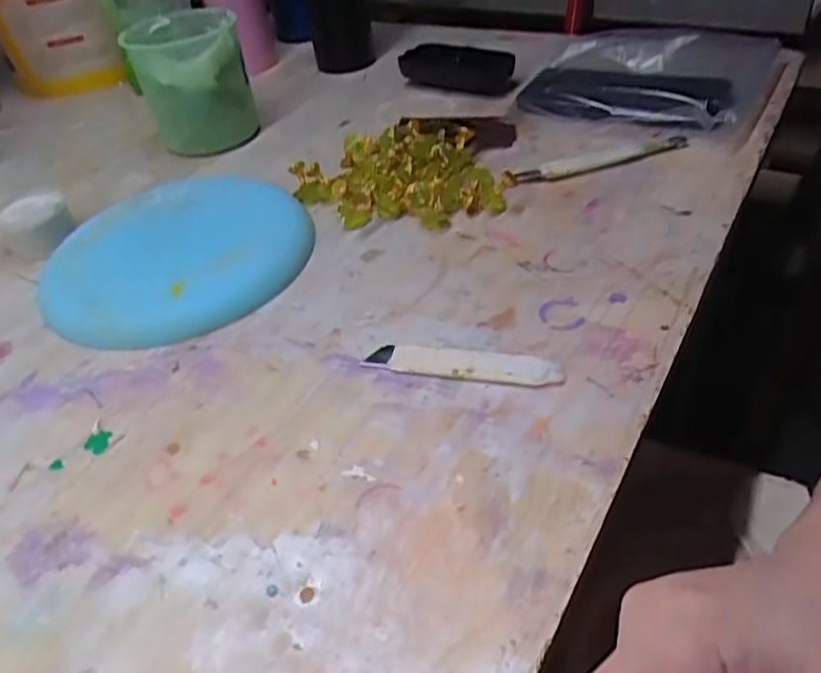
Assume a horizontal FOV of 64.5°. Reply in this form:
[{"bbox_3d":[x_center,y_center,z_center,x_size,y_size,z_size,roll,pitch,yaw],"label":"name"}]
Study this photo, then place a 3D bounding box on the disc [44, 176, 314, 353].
[{"bbox_3d":[-0.158,-0.058,0.444,0.178,0.019,0.161,-29,46,-22],"label":"disc"}]

